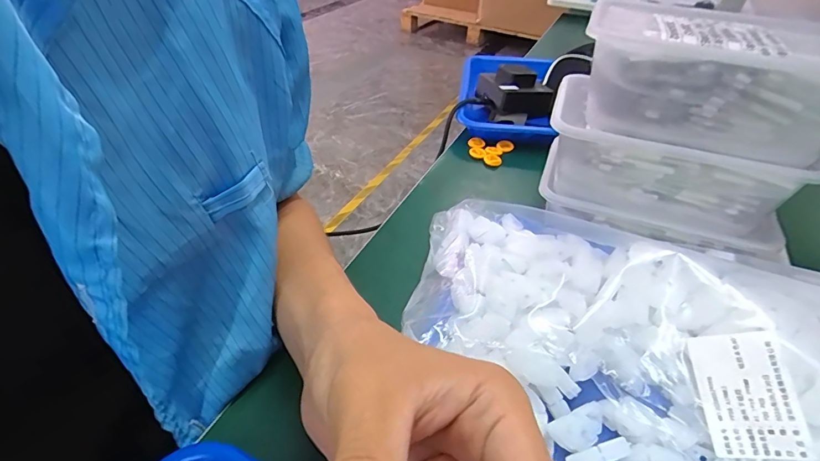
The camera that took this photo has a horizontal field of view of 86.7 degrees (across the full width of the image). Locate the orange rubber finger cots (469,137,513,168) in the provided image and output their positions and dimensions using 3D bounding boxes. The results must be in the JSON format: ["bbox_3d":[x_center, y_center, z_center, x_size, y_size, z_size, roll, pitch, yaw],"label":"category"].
[{"bbox_3d":[0.092,-0.090,0.506,0.051,0.013,0.048,9,41,8],"label":"orange rubber finger cots"}]

